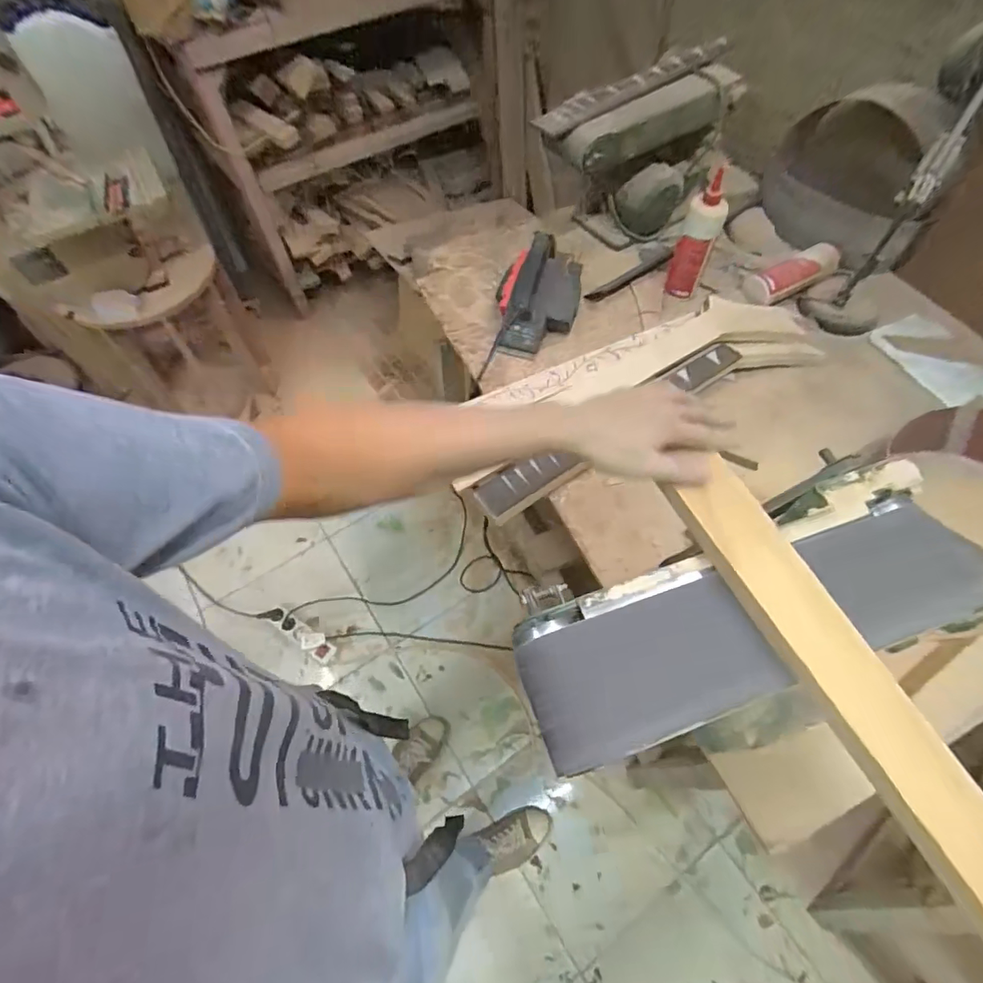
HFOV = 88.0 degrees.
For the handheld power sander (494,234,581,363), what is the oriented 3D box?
[{"bbox_3d":[0.087,-0.364,0.946,0.154,0.159,0.174,5,61,5],"label":"handheld power sander"}]

